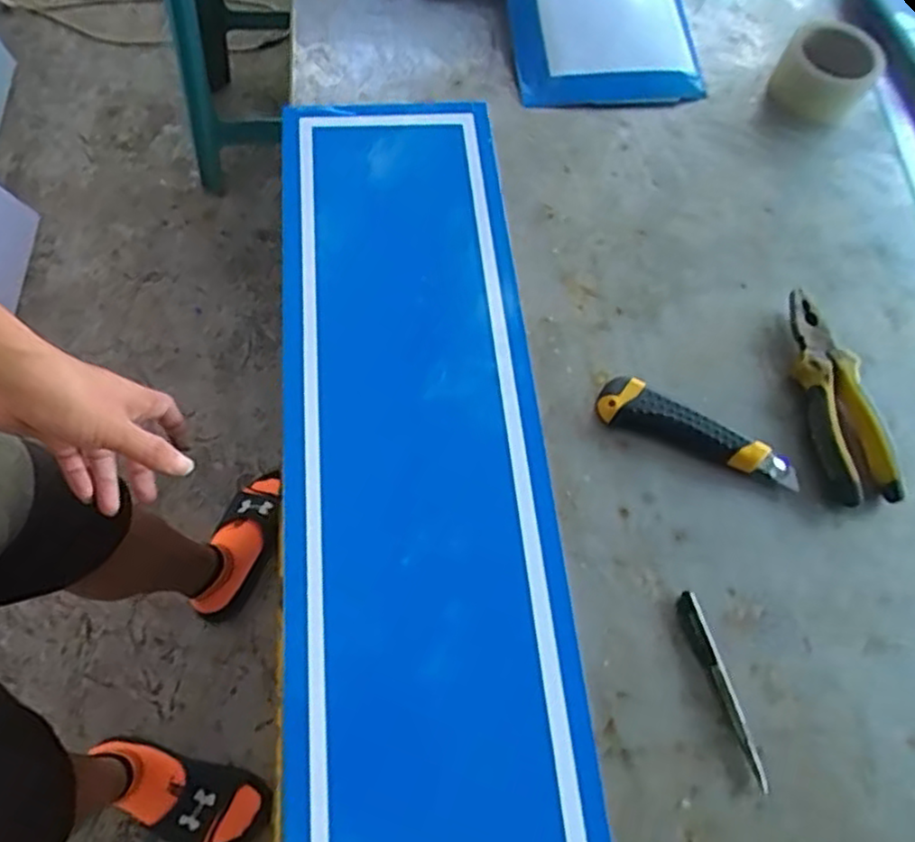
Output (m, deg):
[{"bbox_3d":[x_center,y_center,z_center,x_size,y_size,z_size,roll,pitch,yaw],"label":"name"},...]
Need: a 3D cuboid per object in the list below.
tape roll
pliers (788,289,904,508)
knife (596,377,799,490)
[{"bbox_3d":[0.383,-0.370,0.748,0.100,0.048,0.101,1,65,-2],"label":"tape roll"},{"bbox_3d":[0.310,-0.025,0.586,0.053,0.021,0.186,-2,65,-4],"label":"pliers"},{"bbox_3d":[0.191,0.009,0.567,0.161,0.019,0.039,24,66,8],"label":"knife"}]

